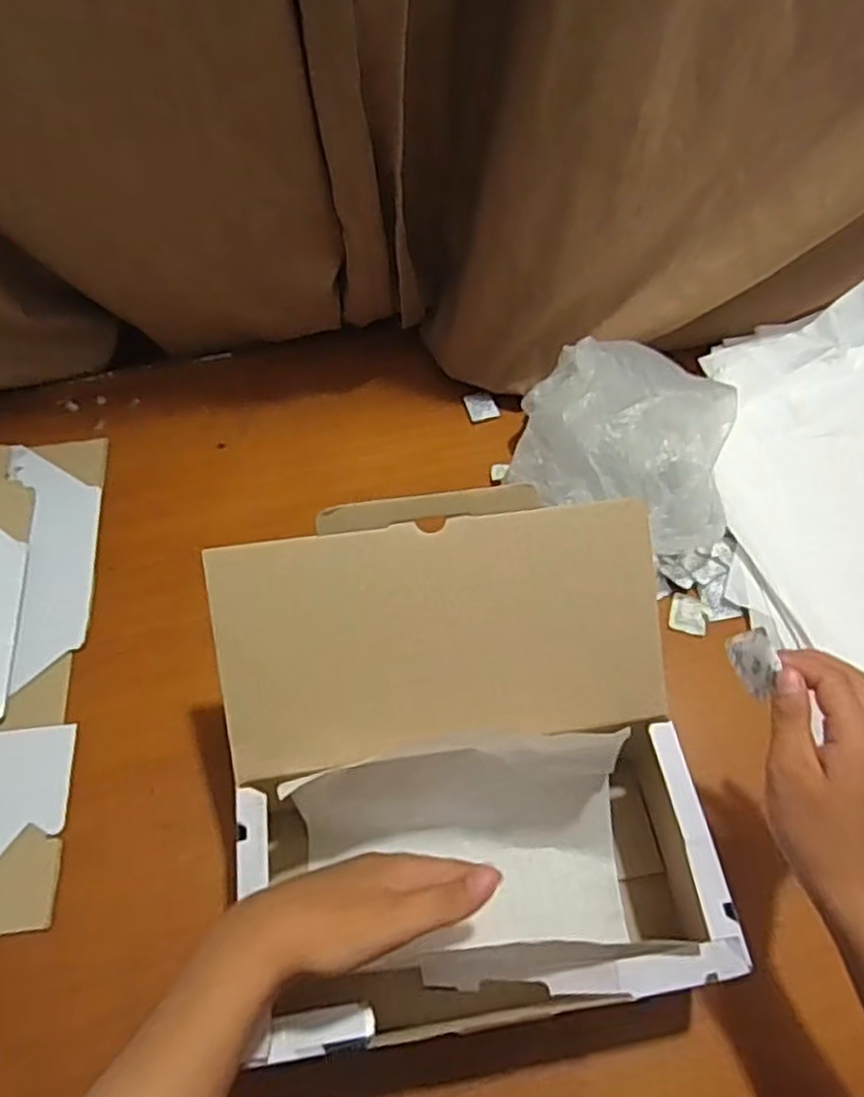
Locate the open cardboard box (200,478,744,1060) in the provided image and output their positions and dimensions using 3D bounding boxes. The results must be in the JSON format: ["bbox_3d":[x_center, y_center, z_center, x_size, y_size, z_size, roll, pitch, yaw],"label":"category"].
[{"bbox_3d":[0.022,0.138,0.469,0.277,0.202,0.272,-8,59,-5],"label":"open cardboard box"}]

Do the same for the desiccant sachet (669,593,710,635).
[{"bbox_3d":[0.222,0.057,0.640,0.032,0.007,0.031,16,60,10],"label":"desiccant sachet"}]

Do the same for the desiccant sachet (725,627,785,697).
[{"bbox_3d":[0.185,0.066,0.421,0.004,0.028,0.036,-6,69,-35],"label":"desiccant sachet"}]

